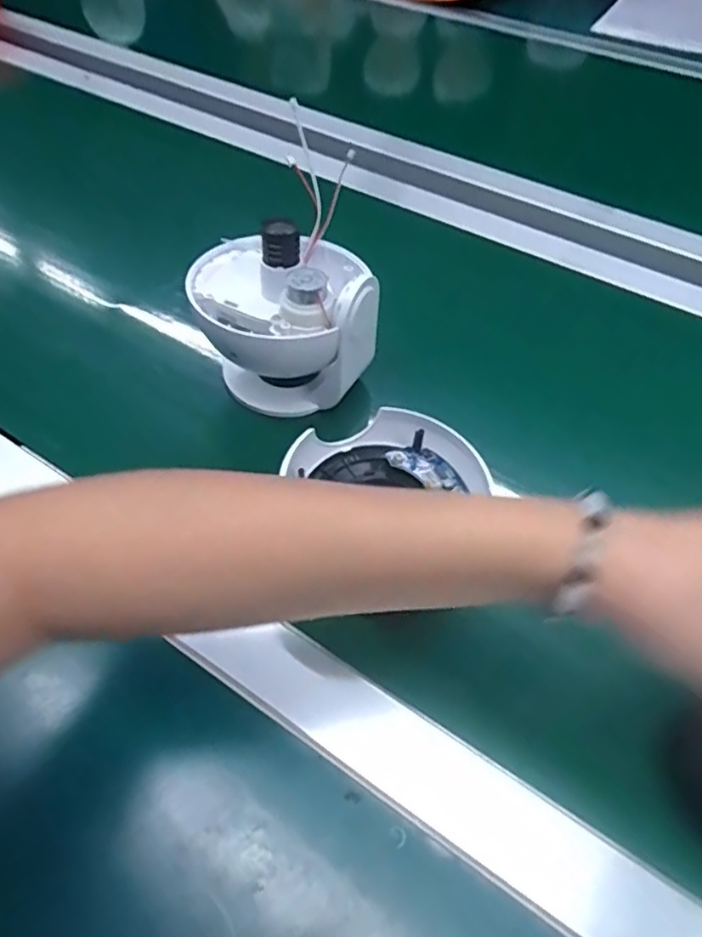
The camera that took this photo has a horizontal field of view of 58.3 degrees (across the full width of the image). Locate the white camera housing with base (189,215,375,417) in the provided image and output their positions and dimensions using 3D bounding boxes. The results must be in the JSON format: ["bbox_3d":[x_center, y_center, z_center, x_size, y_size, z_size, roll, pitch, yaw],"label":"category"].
[{"bbox_3d":[-0.045,-0.106,0.423,0.108,0.114,0.111,-10,52,-9],"label":"white camera housing with base"}]

